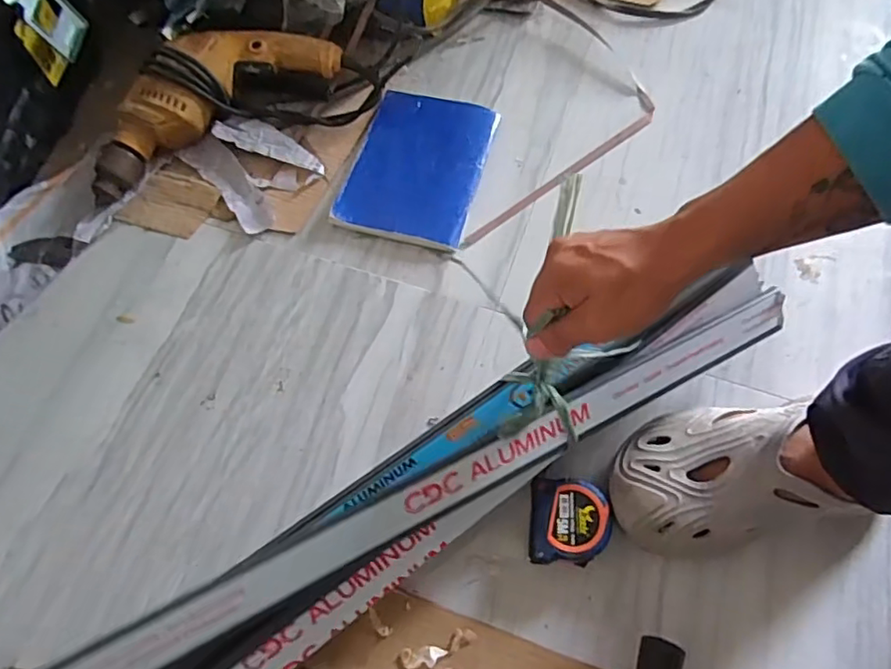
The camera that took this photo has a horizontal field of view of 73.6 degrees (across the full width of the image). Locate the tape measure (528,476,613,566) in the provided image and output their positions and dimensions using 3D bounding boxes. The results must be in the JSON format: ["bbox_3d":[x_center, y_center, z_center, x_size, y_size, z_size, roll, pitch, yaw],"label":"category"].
[{"bbox_3d":[0.104,0.157,0.503,0.065,0.040,0.075,6,66,5],"label":"tape measure"}]

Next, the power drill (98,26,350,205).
[{"bbox_3d":[-0.277,-0.279,0.691,0.314,0.072,0.106,-32,68,-12],"label":"power drill"}]

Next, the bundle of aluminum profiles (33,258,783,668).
[{"bbox_3d":[0.019,0.103,0.451,0.605,0.098,0.083,-30,68,-15],"label":"bundle of aluminum profiles"}]

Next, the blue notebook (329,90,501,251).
[{"bbox_3d":[-0.030,-0.192,0.673,0.144,0.014,0.194,14,67,8],"label":"blue notebook"}]

